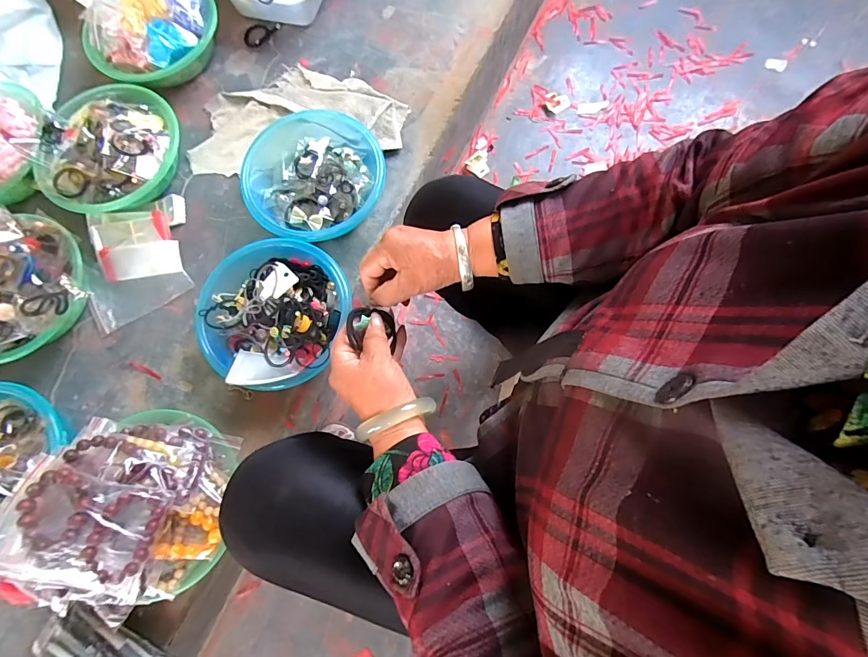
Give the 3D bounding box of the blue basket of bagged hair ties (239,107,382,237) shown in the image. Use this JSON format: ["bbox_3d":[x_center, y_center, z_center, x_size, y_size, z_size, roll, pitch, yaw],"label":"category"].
[{"bbox_3d":[-0.208,-0.247,0.692,0.226,0.079,0.227,0,77,2],"label":"blue basket of bagged hair ties"}]

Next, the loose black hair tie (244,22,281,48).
[{"bbox_3d":[-0.343,-0.583,0.809,0.045,0.007,0.073,40,81,10],"label":"loose black hair tie"}]

